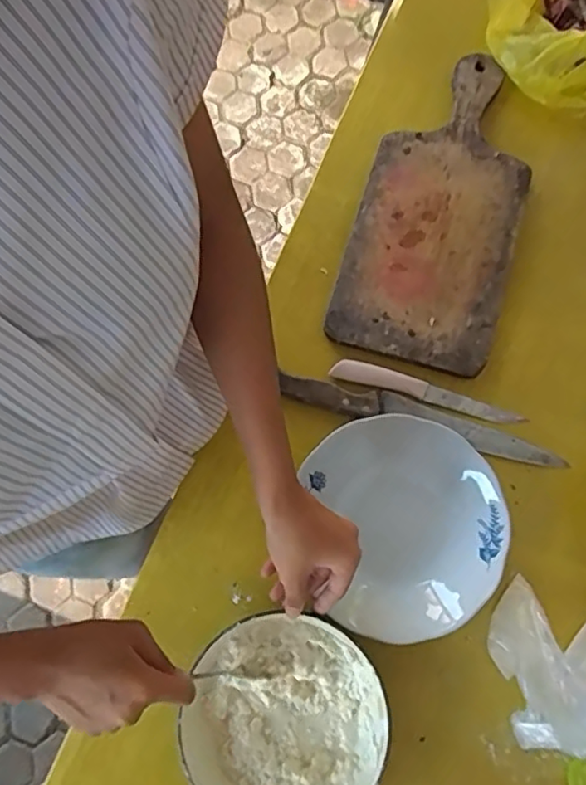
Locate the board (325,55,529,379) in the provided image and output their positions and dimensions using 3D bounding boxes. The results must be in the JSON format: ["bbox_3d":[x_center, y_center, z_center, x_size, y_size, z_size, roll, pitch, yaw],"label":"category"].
[{"bbox_3d":[0.159,-0.201,0.653,0.166,0.014,0.354,16,78,4],"label":"board"}]

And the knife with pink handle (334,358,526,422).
[{"bbox_3d":[0.134,-0.001,0.614,0.191,0.006,0.021,16,78,4],"label":"knife with pink handle"}]

